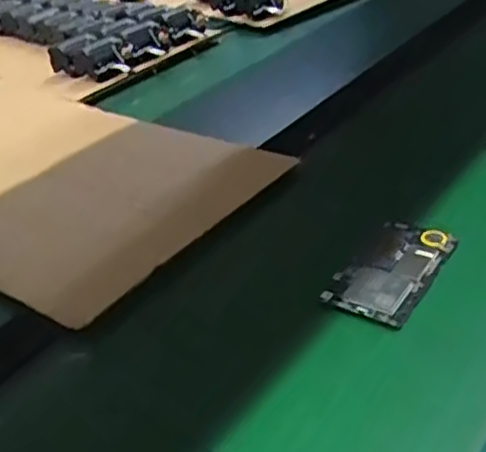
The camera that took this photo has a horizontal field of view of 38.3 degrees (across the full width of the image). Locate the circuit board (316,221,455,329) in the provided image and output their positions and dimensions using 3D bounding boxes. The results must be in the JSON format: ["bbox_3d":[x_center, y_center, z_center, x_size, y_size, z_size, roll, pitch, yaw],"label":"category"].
[{"bbox_3d":[0.117,0.032,0.552,0.067,0.011,0.121,15,40,33],"label":"circuit board"}]

